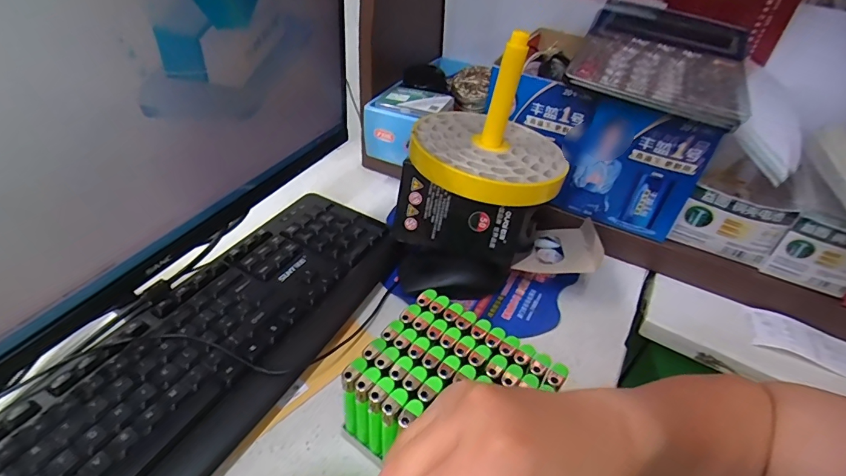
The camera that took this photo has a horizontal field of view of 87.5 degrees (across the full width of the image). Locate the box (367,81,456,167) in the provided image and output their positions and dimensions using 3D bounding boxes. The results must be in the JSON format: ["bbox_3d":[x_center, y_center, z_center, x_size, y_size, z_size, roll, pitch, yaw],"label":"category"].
[{"bbox_3d":[-0.020,-0.160,0.622,0.092,0.081,0.107,21,42,18],"label":"box"}]

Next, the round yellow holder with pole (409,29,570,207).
[{"bbox_3d":[0.075,-0.122,0.436,0.154,0.118,0.190,18,41,14],"label":"round yellow holder with pole"}]

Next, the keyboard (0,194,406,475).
[{"bbox_3d":[-0.175,0.094,0.367,0.143,0.032,0.433,21,42,17],"label":"keyboard"}]

